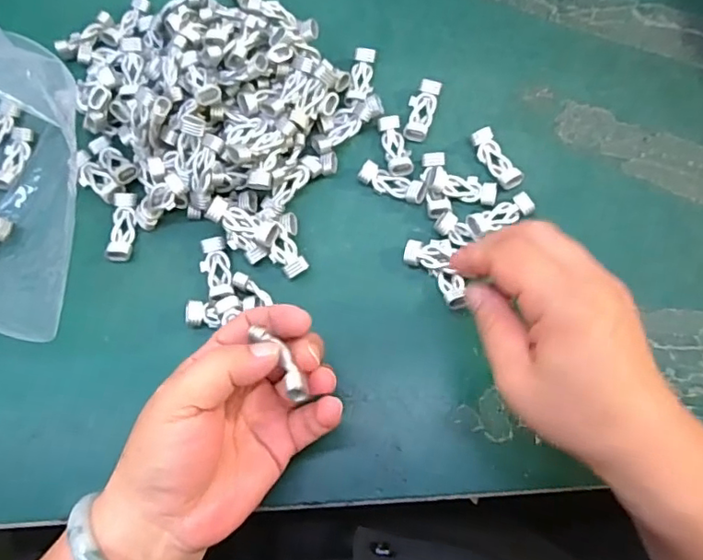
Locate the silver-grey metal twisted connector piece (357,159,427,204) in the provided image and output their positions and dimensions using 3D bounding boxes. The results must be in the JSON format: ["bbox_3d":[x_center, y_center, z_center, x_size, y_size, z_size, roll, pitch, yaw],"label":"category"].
[{"bbox_3d":[0.027,-0.062,0.361,0.044,0.009,0.016,25,73,10],"label":"silver-grey metal twisted connector piece"}]

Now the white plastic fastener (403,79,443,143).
[{"bbox_3d":[0.047,-0.115,0.378,0.018,0.008,0.045,15,72,7],"label":"white plastic fastener"}]

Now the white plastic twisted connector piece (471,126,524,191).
[{"bbox_3d":[0.094,-0.078,0.364,0.017,0.008,0.043,-25,72,-7],"label":"white plastic twisted connector piece"}]

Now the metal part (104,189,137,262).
[{"bbox_3d":[-0.146,-0.035,0.358,0.015,0.007,0.046,4,71,3],"label":"metal part"}]

